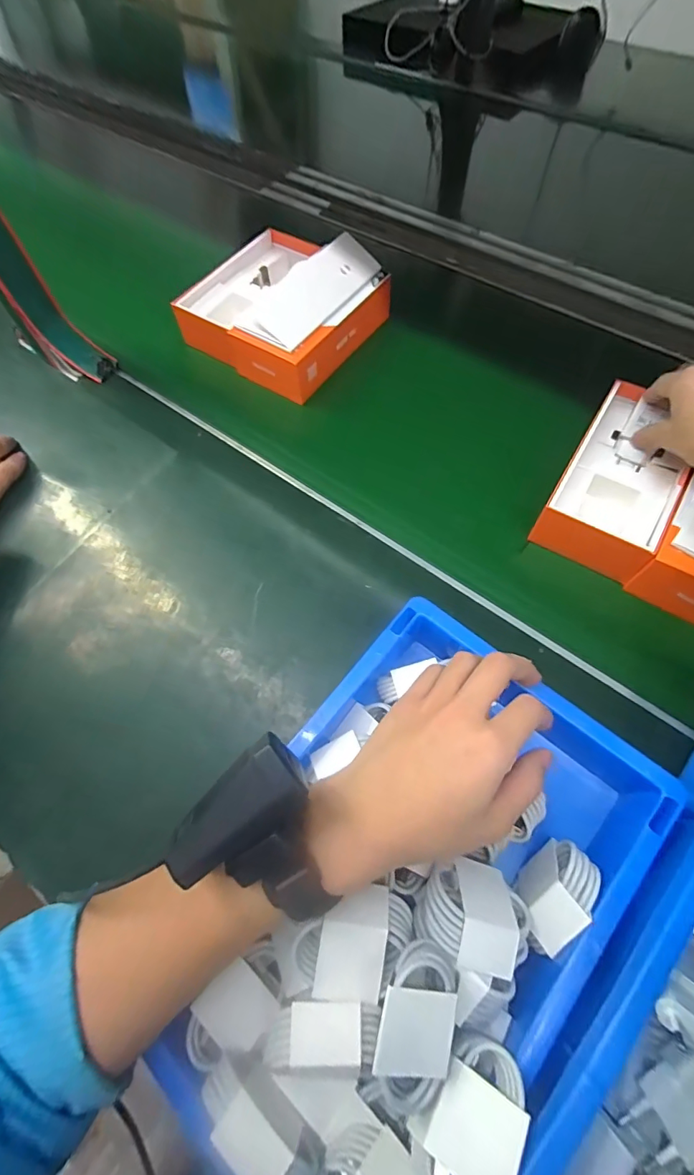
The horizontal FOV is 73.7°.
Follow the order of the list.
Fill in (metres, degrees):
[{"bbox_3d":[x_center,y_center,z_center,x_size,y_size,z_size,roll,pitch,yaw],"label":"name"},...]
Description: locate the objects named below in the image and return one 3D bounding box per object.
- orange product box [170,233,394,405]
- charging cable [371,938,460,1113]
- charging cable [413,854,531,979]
[{"bbox_3d":[-0.078,-0.353,0.568,0.205,0.081,0.231,34,69,18],"label":"orange product box"},{"bbox_3d":[0.032,0.213,0.229,0.042,0.025,0.060,30,71,-19],"label":"charging cable"},{"bbox_3d":[0.074,0.190,0.270,0.063,0.026,0.052,21,43,7],"label":"charging cable"}]

